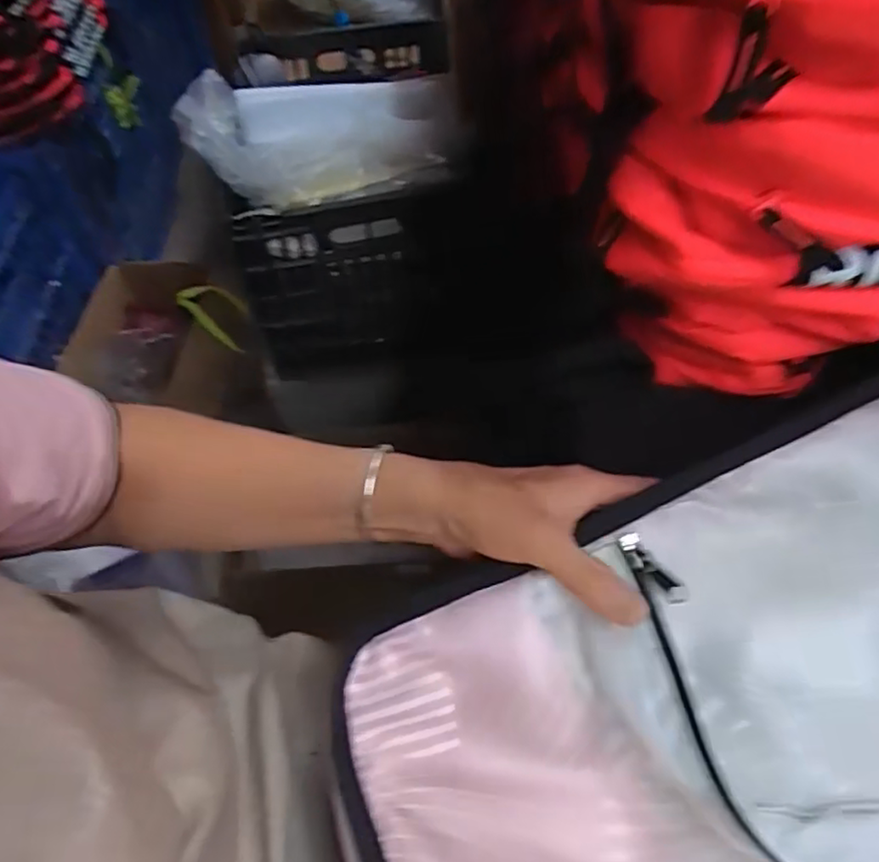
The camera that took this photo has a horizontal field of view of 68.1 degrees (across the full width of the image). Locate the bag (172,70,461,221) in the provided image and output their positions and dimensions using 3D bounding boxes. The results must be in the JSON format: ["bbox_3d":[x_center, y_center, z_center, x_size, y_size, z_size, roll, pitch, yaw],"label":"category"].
[{"bbox_3d":[-0.143,-0.334,0.755,0.331,0.087,0.141,-5,53,1],"label":"bag"}]

